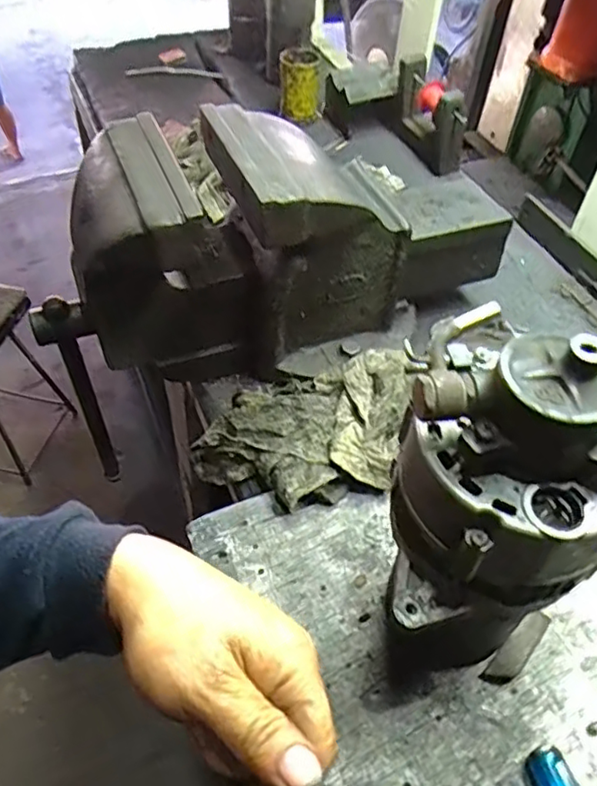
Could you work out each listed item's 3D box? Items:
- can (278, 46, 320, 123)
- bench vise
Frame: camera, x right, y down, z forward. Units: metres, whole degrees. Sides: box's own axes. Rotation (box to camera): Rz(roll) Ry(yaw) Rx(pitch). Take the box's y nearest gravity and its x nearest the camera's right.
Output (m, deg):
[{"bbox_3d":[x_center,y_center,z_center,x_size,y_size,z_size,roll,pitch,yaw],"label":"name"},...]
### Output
[{"bbox_3d":[0.002,-0.581,1.152,0.074,0.111,0.081,2,51,-1],"label":"can"},{"bbox_3d":[-0.016,-0.176,0.699,0.557,0.248,0.182,-19,54,-17],"label":"bench vise"}]

